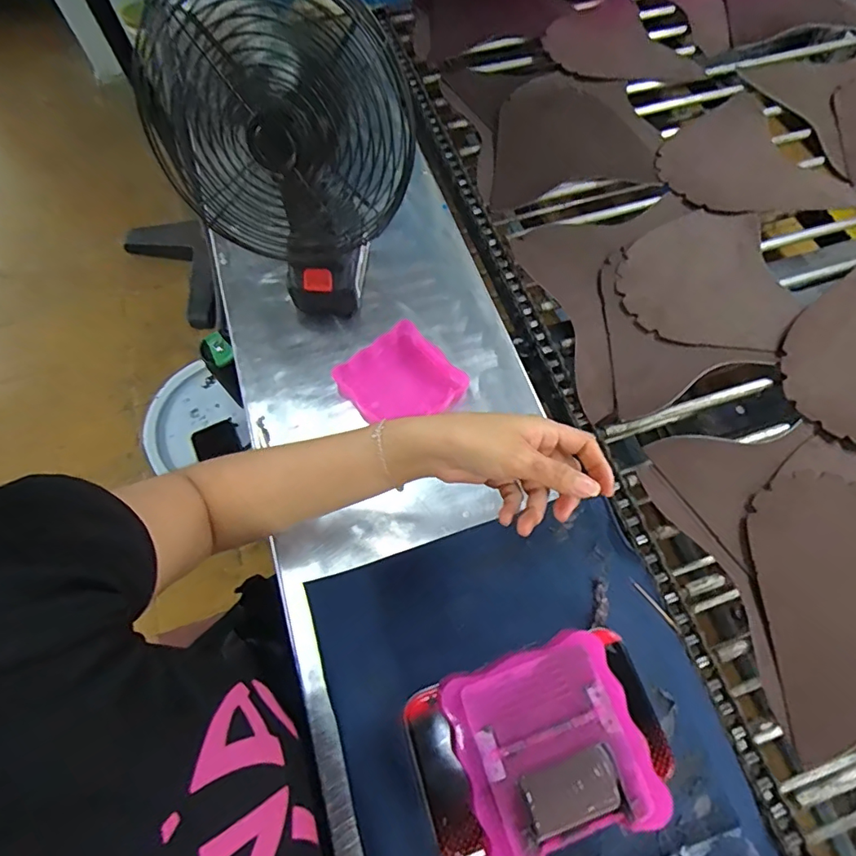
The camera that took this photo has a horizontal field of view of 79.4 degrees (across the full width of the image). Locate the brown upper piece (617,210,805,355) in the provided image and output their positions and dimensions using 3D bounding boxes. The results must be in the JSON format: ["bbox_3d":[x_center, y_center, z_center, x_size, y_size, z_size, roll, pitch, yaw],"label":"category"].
[{"bbox_3d":[0.335,-0.185,0.629,0.193,0.009,0.205,8,66,4],"label":"brown upper piece"}]

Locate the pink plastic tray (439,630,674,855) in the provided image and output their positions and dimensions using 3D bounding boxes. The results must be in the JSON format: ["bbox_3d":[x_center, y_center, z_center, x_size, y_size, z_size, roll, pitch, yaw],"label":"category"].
[{"bbox_3d":[0.073,0.189,0.306,0.104,0.010,0.104,-18,67,-8],"label":"pink plastic tray"}]

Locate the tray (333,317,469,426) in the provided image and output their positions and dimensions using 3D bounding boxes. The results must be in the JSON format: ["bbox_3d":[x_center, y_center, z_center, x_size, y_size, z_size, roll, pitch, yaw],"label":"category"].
[{"bbox_3d":[-0.029,-0.050,0.547,0.104,0.020,0.110,-38,71,-16],"label":"tray"}]

